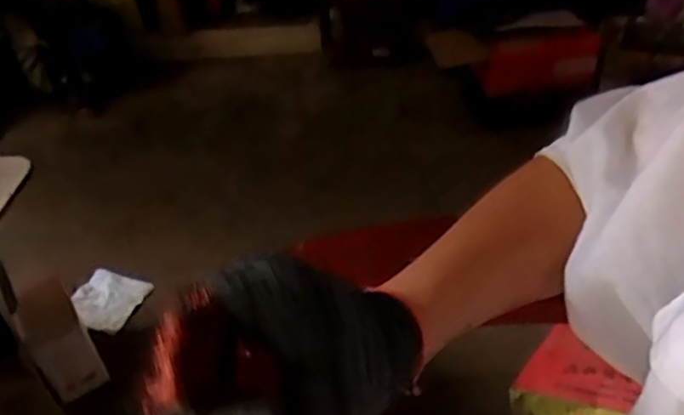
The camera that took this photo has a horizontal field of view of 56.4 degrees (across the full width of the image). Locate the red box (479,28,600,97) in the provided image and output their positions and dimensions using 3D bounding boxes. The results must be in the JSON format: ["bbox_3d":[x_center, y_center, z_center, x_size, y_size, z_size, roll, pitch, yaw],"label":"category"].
[{"bbox_3d":[0.449,-0.334,1.444,0.283,0.135,0.048,-14,43,-13],"label":"red box"}]

